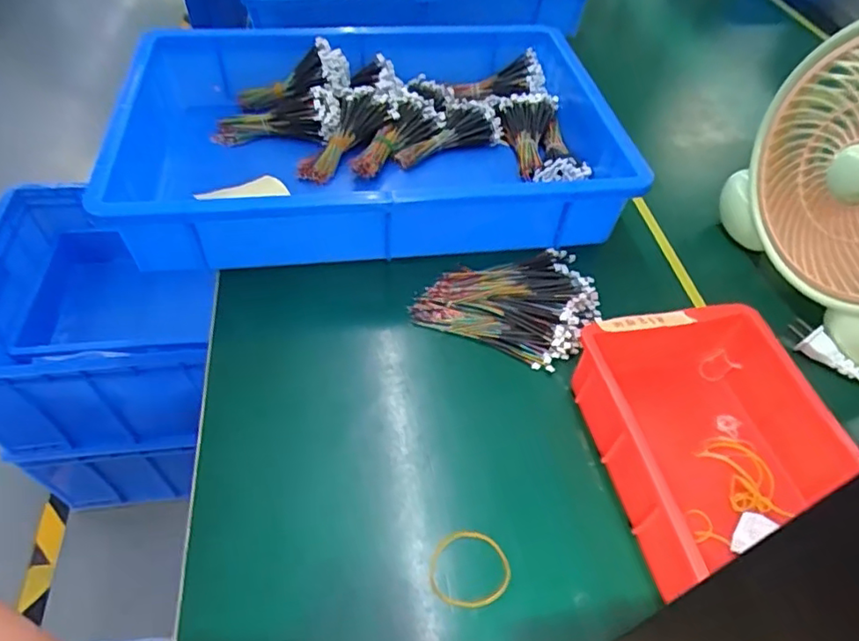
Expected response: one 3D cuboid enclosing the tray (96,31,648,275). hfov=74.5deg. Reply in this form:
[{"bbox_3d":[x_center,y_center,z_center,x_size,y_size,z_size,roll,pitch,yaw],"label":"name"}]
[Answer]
[{"bbox_3d":[-0.062,-0.183,0.555,0.474,0.101,0.309,-6,51,-8],"label":"tray"}]

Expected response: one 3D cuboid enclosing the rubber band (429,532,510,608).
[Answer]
[{"bbox_3d":[0.023,0.146,0.333,0.047,0.005,0.043,2,51,-2],"label":"rubber band"}]

